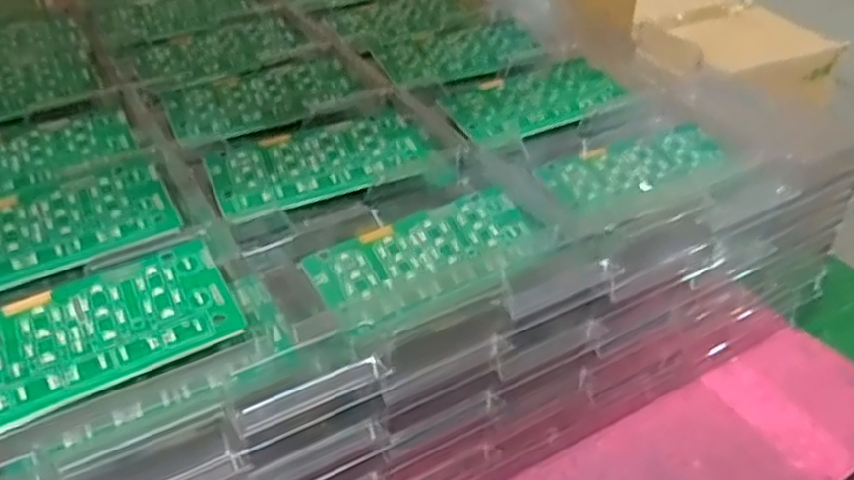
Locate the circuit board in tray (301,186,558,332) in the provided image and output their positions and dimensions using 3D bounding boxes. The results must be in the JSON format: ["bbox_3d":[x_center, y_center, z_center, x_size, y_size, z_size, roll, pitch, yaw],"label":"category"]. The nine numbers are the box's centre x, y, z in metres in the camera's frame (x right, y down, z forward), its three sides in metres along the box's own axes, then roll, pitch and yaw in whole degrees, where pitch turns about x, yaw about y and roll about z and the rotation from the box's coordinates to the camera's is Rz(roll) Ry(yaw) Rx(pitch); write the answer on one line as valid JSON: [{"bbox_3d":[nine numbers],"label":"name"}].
[{"bbox_3d":[0.002,0.004,0.305,0.095,0.009,0.041,-19,43,-25],"label":"circuit board in tray"}]

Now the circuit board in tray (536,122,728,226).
[{"bbox_3d":[0.096,-0.033,0.356,0.095,0.007,0.041,-23,49,-24],"label":"circuit board in tray"}]

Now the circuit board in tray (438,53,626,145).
[{"bbox_3d":[0.057,-0.073,0.388,0.093,0.008,0.050,-22,44,-28],"label":"circuit board in tray"}]

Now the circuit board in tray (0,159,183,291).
[{"bbox_3d":[-0.147,-0.004,0.293,0.094,0.009,0.054,-18,42,-23],"label":"circuit board in tray"}]

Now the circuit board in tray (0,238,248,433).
[{"bbox_3d":[-0.113,0.029,0.249,0.094,0.005,0.046,-20,43,-25],"label":"circuit board in tray"}]

